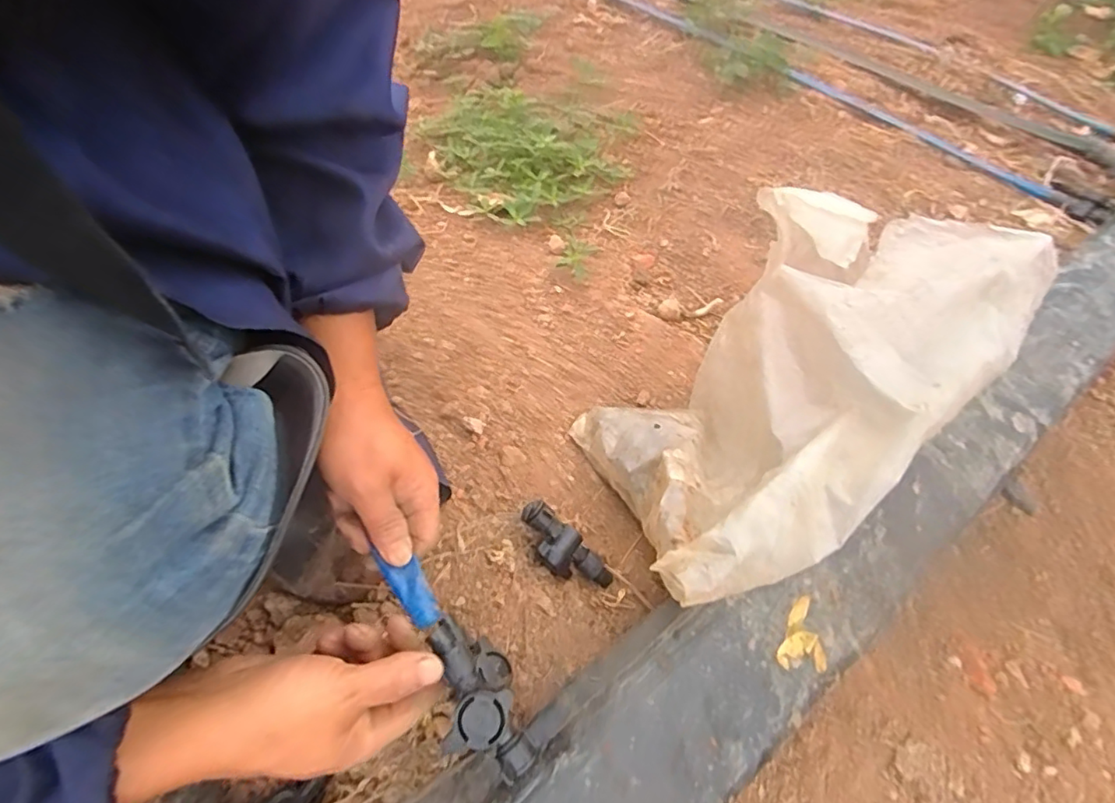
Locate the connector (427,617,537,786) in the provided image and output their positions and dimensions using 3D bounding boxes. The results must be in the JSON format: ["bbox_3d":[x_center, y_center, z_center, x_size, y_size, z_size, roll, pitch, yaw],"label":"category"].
[{"bbox_3d":[-0.049,0.176,0.341,0.047,0.032,0.094,-24,67,-20],"label":"connector"}]

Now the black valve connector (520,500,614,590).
[{"bbox_3d":[0.004,0.135,0.511,0.101,0.037,0.034,47,57,-8],"label":"black valve connector"}]

